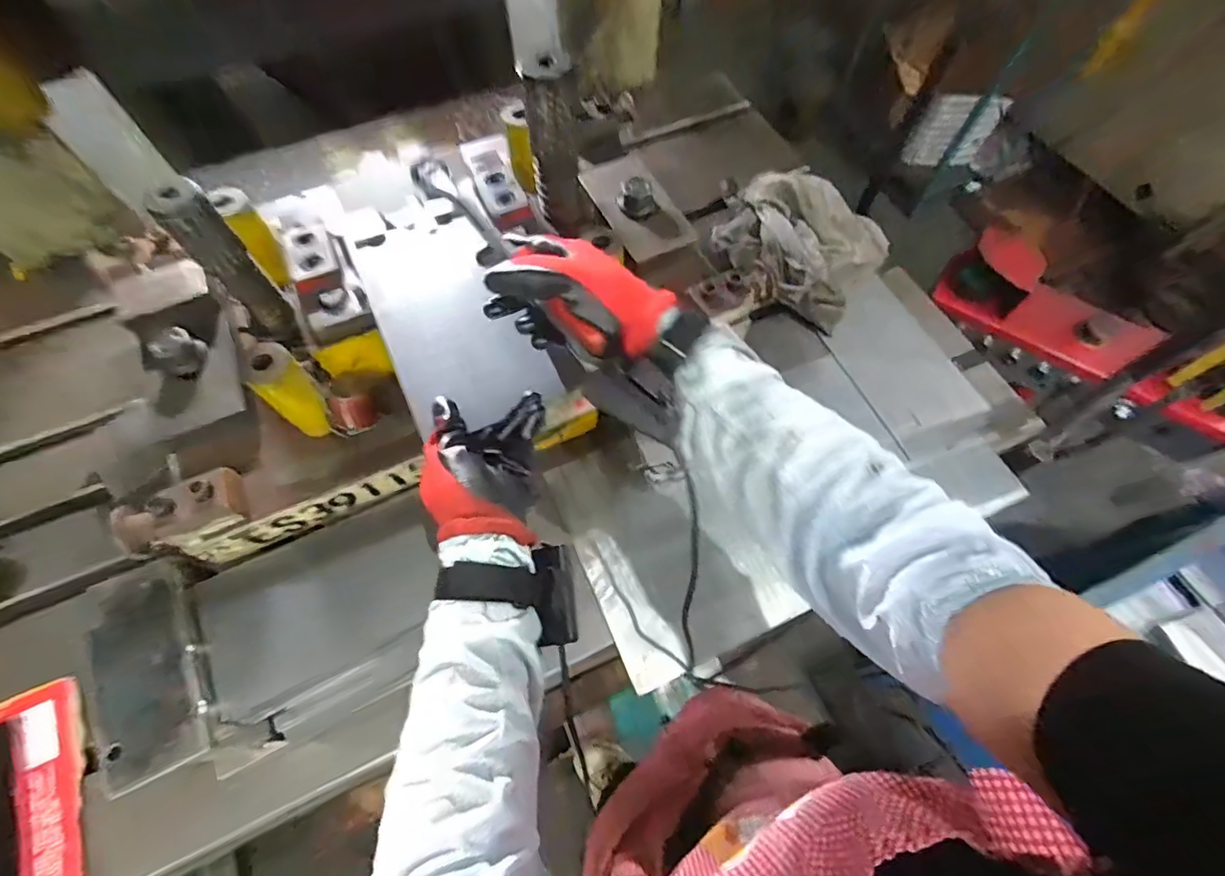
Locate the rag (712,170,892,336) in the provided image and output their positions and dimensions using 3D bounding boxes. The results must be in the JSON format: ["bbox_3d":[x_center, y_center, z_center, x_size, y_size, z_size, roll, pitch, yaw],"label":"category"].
[{"bbox_3d":[0.253,-0.276,0.740,0.219,0.066,0.190,34,69,16],"label":"rag"}]

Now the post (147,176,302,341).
[{"bbox_3d":[-0.317,-0.142,0.455,0.032,0.150,0.035,-27,67,-12],"label":"post"}]

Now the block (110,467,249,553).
[{"bbox_3d":[-0.361,0.063,0.450,0.089,0.039,0.043,-29,67,-13],"label":"block"}]

